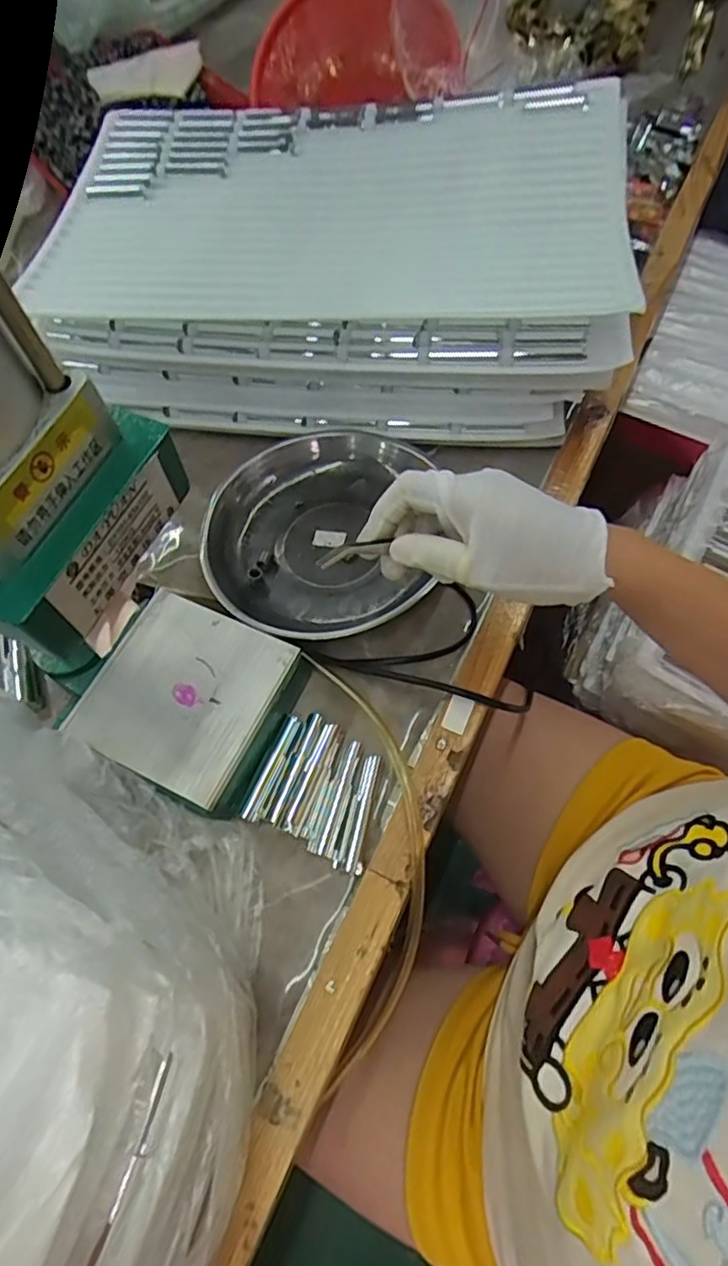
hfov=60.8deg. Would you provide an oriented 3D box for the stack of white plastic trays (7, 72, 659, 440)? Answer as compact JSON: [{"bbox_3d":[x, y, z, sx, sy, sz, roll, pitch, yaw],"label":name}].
[{"bbox_3d":[-0.022,-0.345,0.605,0.489,0.162,0.326,6,63,7],"label":"stack of white plastic trays"}]

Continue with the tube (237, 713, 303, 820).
[{"bbox_3d":[-0.064,0.093,0.432,0.012,0.007,0.077,19,66,13],"label":"tube"}]

